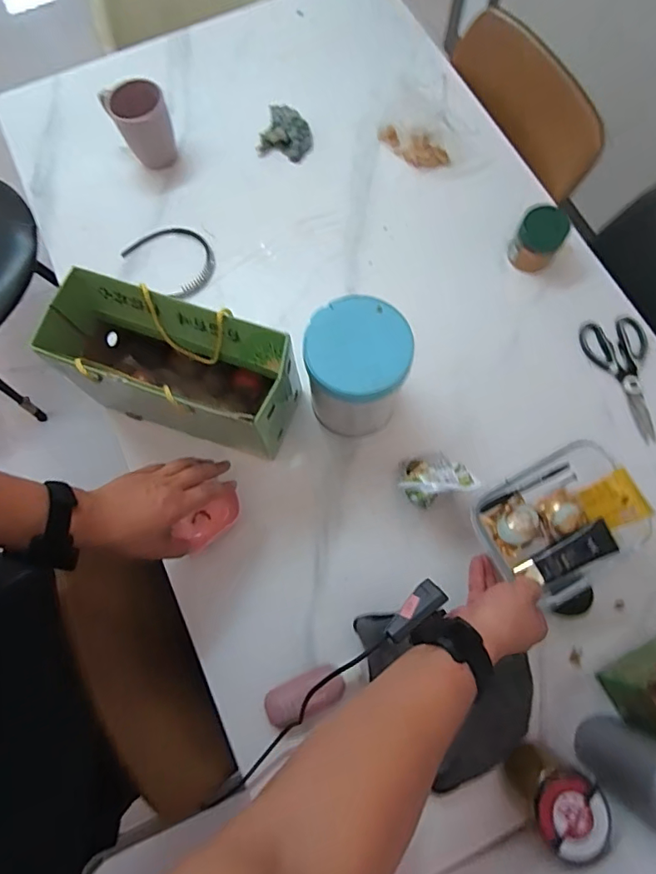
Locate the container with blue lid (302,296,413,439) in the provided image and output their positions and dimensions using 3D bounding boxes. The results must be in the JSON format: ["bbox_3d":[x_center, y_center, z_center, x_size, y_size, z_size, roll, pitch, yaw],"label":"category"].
[{"bbox_3d":[0.038,-0.084,0.643,0.118,0.170,0.122,0,74,2],"label":"container with blue lid"}]

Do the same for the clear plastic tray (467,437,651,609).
[{"bbox_3d":[0.284,0.098,0.592,0.204,0.059,0.139,-28,75,-6],"label":"clear plastic tray"}]

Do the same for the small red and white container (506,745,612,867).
[{"bbox_3d":[0.246,0.391,0.528,0.070,0.102,0.072,0,74,2],"label":"small red and white container"}]

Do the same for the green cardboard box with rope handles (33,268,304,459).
[{"bbox_3d":[-0.202,-0.085,0.659,0.308,0.180,0.125,19,75,7],"label":"green cardboard box with rope handles"}]

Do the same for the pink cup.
[{"bbox_3d":[-0.305,-0.517,0.815,0.092,0.109,0.094,0,74,2],"label":"pink cup"}]

